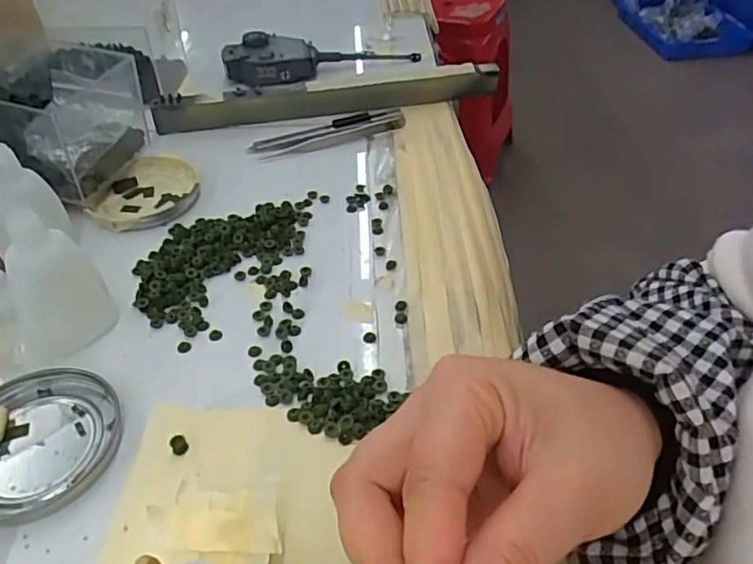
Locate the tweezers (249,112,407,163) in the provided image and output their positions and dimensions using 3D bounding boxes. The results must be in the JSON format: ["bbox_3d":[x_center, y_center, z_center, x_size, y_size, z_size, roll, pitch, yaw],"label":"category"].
[{"bbox_3d":[-0.039,-0.124,0.490,0.129,0.010,0.031,-14,45,-14],"label":"tweezers"}]

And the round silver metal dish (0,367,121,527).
[{"bbox_3d":[-0.161,0.075,0.283,0.075,0.012,0.071,0,43,0],"label":"round silver metal dish"}]

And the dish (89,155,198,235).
[{"bbox_3d":[-0.168,-0.064,0.435,0.073,0.014,0.079,-11,44,-11],"label":"dish"}]

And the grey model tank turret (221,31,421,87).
[{"bbox_3d":[-0.052,-0.223,0.577,0.185,0.032,0.054,-16,45,-16],"label":"grey model tank turret"}]

